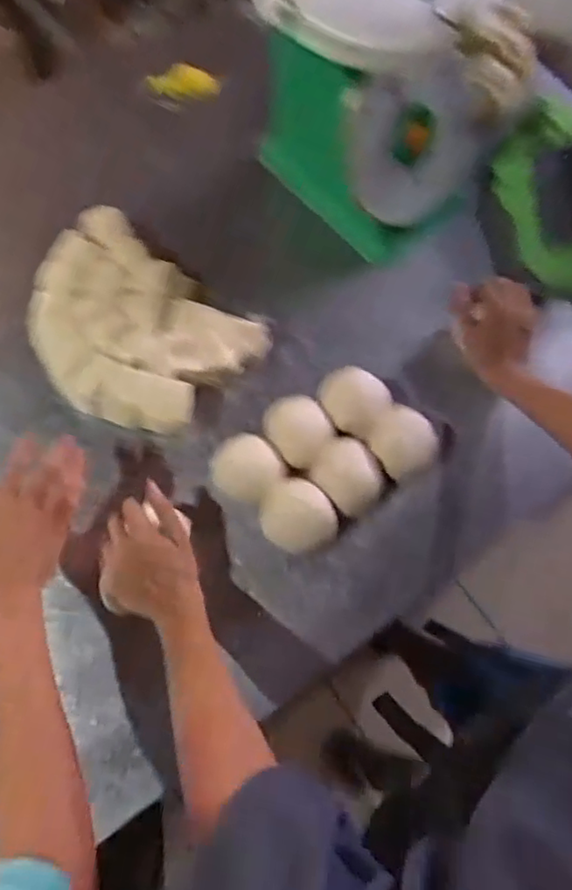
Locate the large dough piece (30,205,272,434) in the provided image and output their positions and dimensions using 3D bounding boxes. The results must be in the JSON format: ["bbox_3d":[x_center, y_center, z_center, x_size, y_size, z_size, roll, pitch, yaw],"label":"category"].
[{"bbox_3d":[-0.194,-0.141,0.757,0.278,0.068,0.210,42,74,13],"label":"large dough piece"}]

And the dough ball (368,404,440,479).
[{"bbox_3d":[0.134,-0.004,0.716,0.069,0.038,0.079,-27,73,-11],"label":"dough ball"}]

